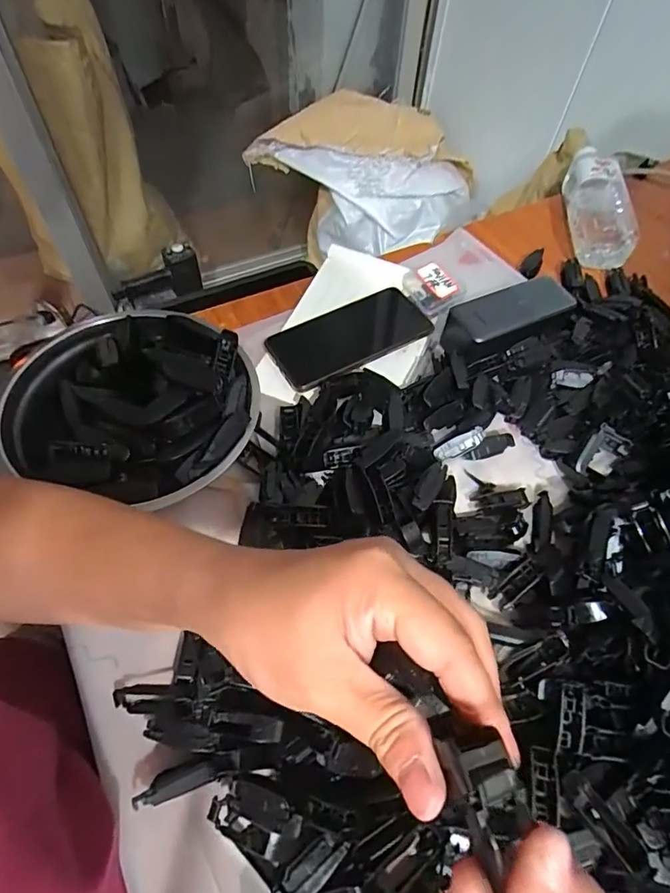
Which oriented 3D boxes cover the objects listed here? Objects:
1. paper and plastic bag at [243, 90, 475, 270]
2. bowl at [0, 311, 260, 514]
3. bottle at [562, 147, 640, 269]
[{"bbox_3d":[0.062,-0.606,1.166,0.502,0.329,0.216,10,59,4],"label":"paper and plastic bag"},{"bbox_3d":[-0.165,-0.035,0.424,0.201,0.070,0.175,15,59,7],"label":"bowl"},{"bbox_3d":[0.334,-0.306,0.615,0.069,0.061,0.180,7,59,2],"label":"bottle"}]

